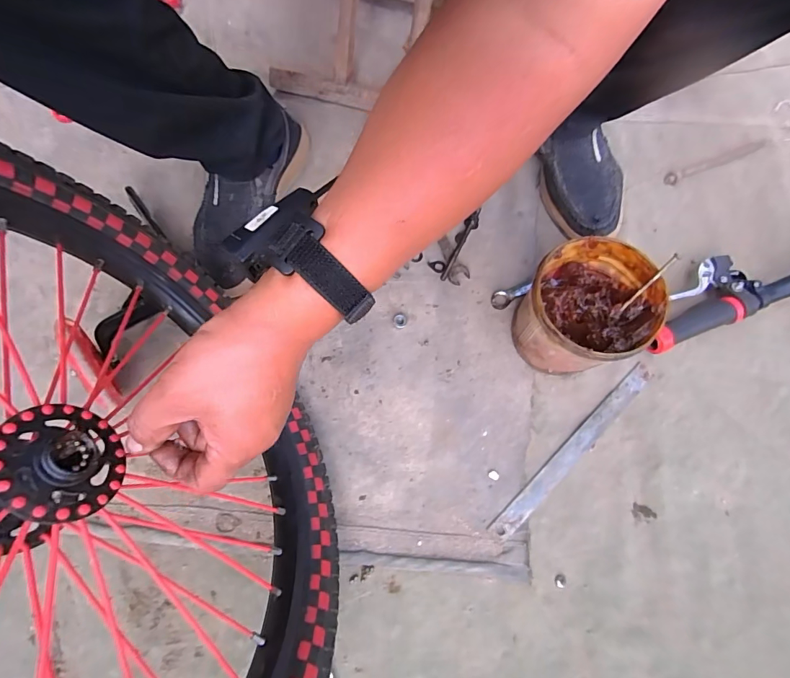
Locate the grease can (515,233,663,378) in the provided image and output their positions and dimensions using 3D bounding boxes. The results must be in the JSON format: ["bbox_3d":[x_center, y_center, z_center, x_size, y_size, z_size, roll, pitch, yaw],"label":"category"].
[{"bbox_3d":[0.196,-0.023,0.447,0.119,0.127,0.115,0,71,1],"label":"grease can"}]

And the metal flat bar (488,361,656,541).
[{"bbox_3d":[0.205,0.123,0.463,0.262,0.004,0.025,-41,75,-12],"label":"metal flat bar"}]

